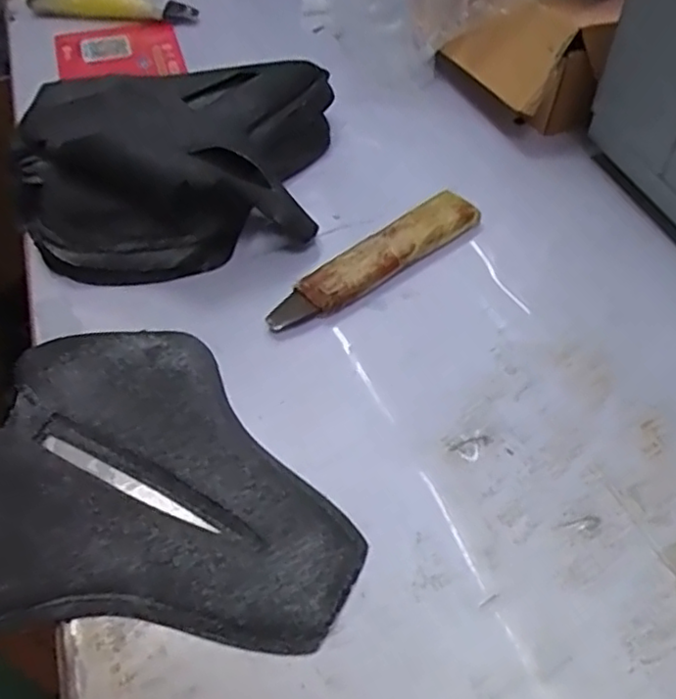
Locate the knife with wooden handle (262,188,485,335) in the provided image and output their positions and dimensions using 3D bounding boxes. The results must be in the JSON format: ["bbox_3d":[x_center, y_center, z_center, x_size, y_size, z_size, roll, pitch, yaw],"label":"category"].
[{"bbox_3d":[0.028,-0.064,0.496,0.181,0.021,0.035,-33,58,-25],"label":"knife with wooden handle"}]

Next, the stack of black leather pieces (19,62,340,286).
[{"bbox_3d":[-0.120,-0.151,0.527,0.244,0.071,0.197,-7,51,-7],"label":"stack of black leather pieces"}]

